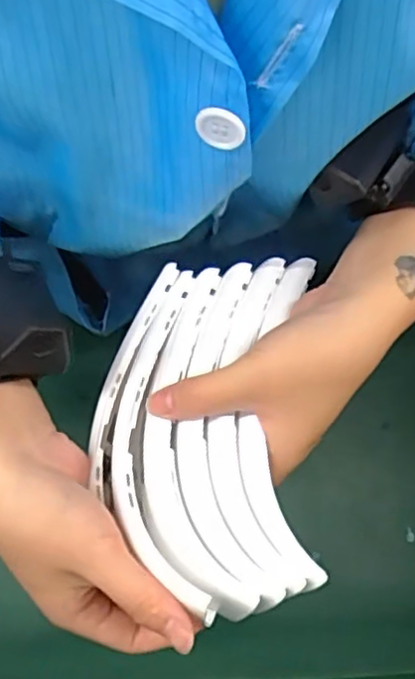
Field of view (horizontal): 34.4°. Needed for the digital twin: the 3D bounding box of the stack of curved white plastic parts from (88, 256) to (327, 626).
[{"bbox_3d":[-0.002,0.040,0.345,0.109,0.032,0.185,1,64,-2],"label":"stack of curved white plastic parts"}]

